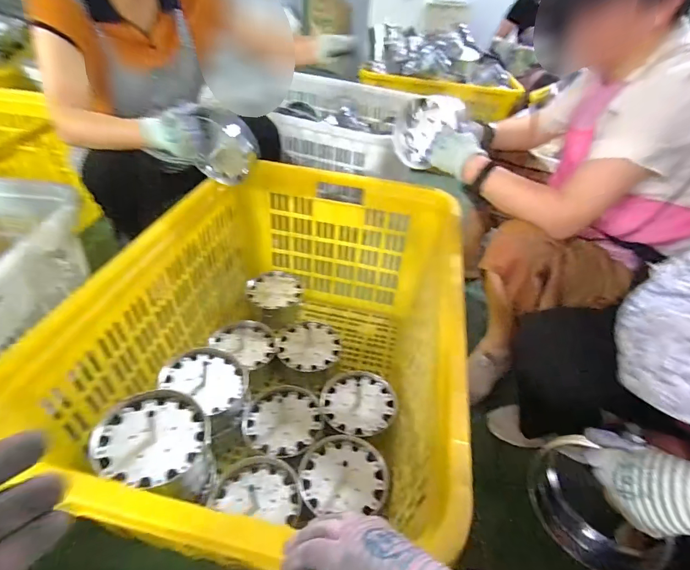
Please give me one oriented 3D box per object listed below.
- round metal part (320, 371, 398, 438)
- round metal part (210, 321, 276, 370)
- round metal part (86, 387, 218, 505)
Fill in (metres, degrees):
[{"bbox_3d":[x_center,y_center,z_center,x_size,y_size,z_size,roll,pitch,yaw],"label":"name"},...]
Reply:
[{"bbox_3d":[0.032,0.257,0.834,0.163,0.028,0.145,-1,40,-9],"label":"round metal part"},{"bbox_3d":[-0.248,0.147,0.937,0.148,0.037,0.141,-8,42,-17],"label":"round metal part"},{"bbox_3d":[-0.300,0.279,0.630,0.151,0.158,0.141,4,40,-3],"label":"round metal part"}]

